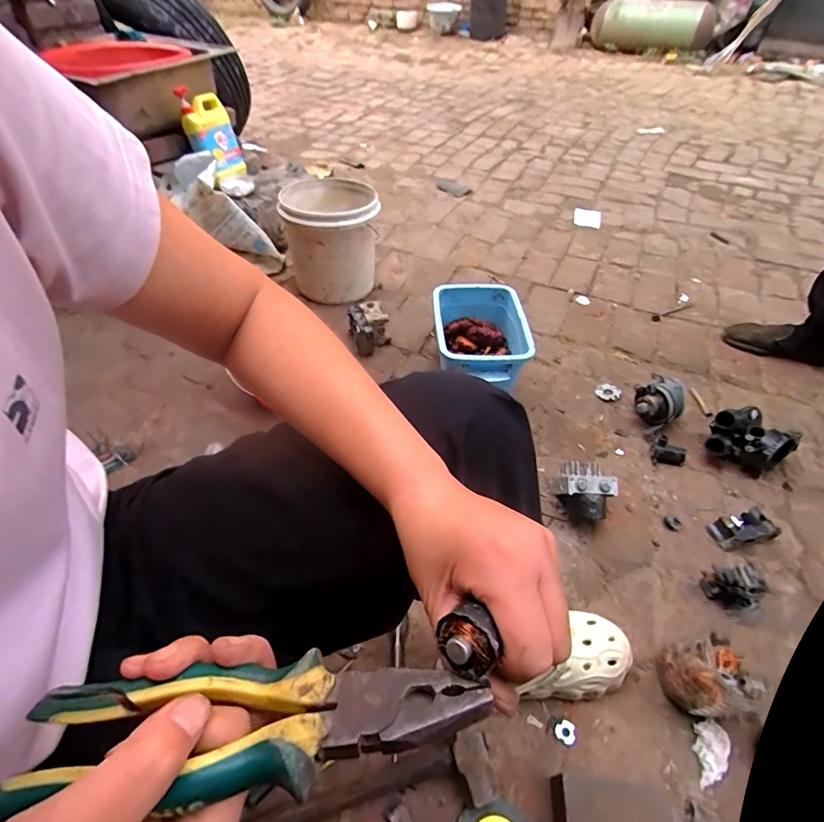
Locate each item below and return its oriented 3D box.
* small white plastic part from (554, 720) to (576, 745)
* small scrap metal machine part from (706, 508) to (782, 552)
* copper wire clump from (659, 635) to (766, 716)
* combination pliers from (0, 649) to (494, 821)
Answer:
[{"bbox_3d":[0.205,0.427,0.595,0.025,0.004,0.026,25,52,20],"label":"small white plastic part"},{"bbox_3d":[0.580,0.208,0.784,0.104,0.032,0.056,-10,48,-10],"label":"small scrap metal machine part"},{"bbox_3d":[0.394,0.354,0.598,0.087,0.112,0.082,-10,48,-10],"label":"copper wire clump"},{"bbox_3d":[-0.065,0.127,0.179,0.185,0.019,0.045,-4,51,-1],"label":"combination pliers"}]

